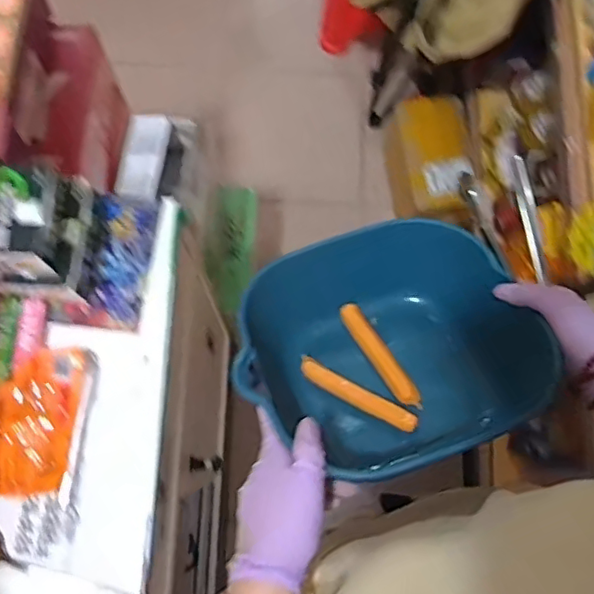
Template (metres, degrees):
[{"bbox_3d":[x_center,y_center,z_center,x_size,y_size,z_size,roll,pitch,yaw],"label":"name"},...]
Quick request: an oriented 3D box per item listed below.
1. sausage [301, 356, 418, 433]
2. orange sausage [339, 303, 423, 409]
[{"bbox_3d":[0.057,0.095,0.565,0.124,0.014,0.020,27,75,24],"label":"sausage"},{"bbox_3d":[0.084,0.057,0.591,0.024,0.017,0.130,-27,55,-9],"label":"orange sausage"}]

